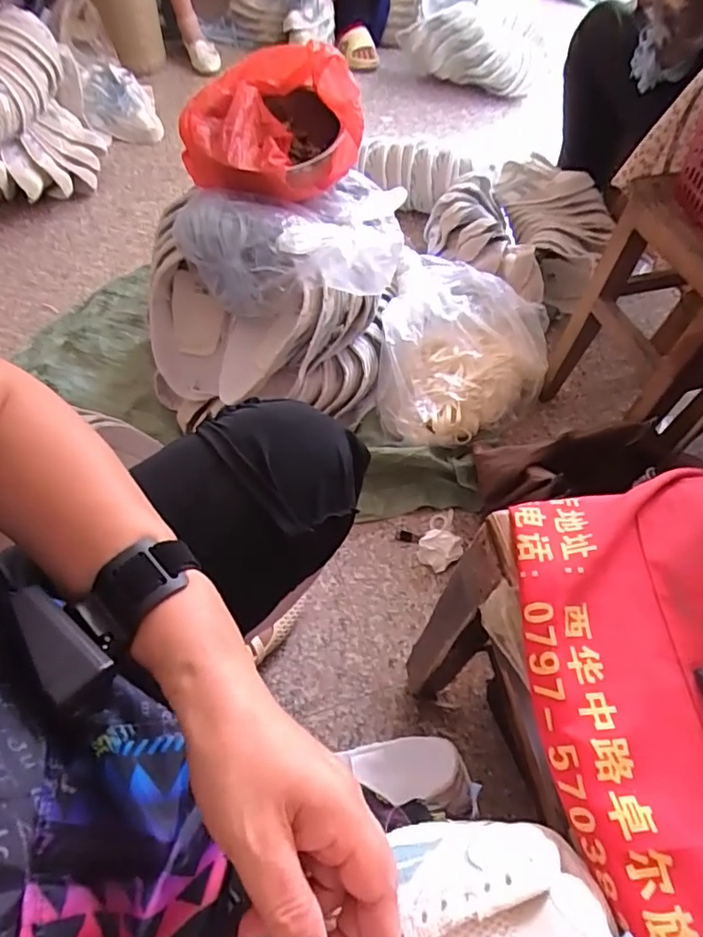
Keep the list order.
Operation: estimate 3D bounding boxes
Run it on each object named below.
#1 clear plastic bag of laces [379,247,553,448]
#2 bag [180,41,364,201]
[{"bbox_3d":[0.197,-0.195,0.991,0.300,0.126,0.355,14,57,6],"label":"clear plastic bag of laces"},{"bbox_3d":[-0.106,-0.489,0.797,0.204,0.120,0.257,30,60,16],"label":"bag"}]

